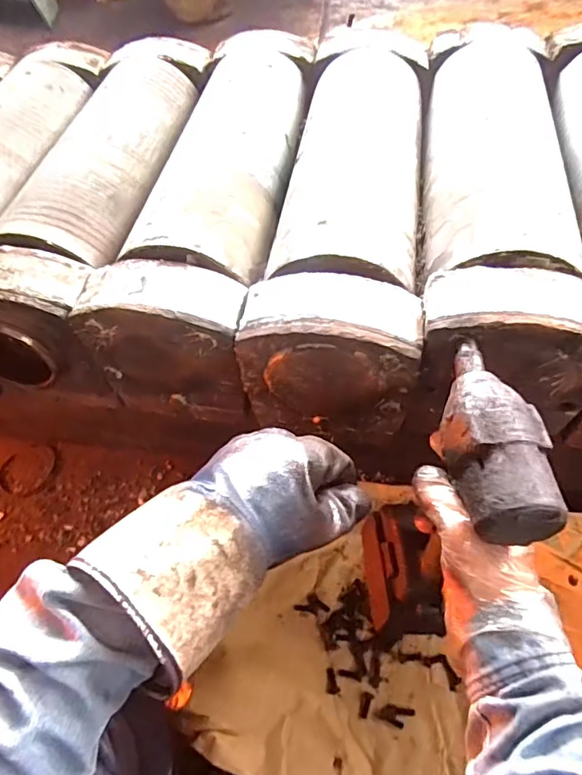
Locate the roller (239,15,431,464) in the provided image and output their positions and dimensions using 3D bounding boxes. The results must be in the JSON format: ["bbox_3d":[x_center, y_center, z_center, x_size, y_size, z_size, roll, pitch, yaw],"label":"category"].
[{"bbox_3d":[0.077,-0.217,0.623,0.150,0.166,0.543,6,57,9],"label":"roller"}]

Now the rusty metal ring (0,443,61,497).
[{"bbox_3d":[-0.455,0.141,0.884,0.100,0.010,0.096,10,73,12],"label":"rusty metal ring"}]

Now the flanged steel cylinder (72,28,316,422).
[{"bbox_3d":[-0.073,-0.239,0.643,0.151,0.162,0.543,6,57,9],"label":"flanged steel cylinder"}]

